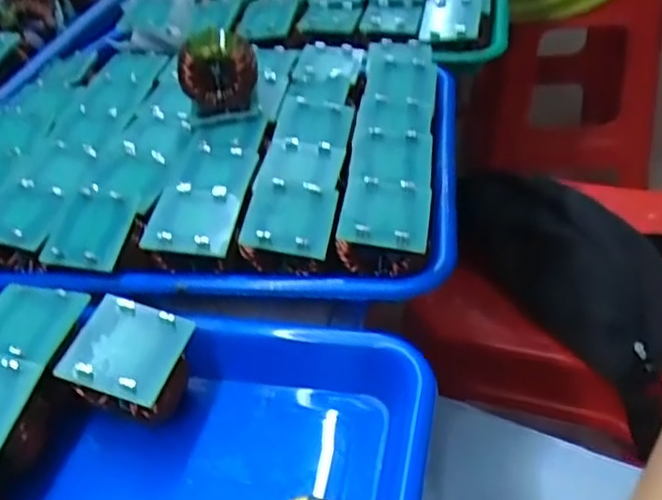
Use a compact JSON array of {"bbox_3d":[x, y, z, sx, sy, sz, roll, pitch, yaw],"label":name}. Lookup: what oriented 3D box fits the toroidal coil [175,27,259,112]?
[{"bbox_3d":[-0.072,-0.117,0.443,0.046,0.054,0.028,-4,40,5],"label":"toroidal coil"}]

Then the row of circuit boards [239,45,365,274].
[{"bbox_3d":[-0.012,-0.072,0.441,0.047,0.033,0.236,-1,41,8],"label":"row of circuit boards"}]

